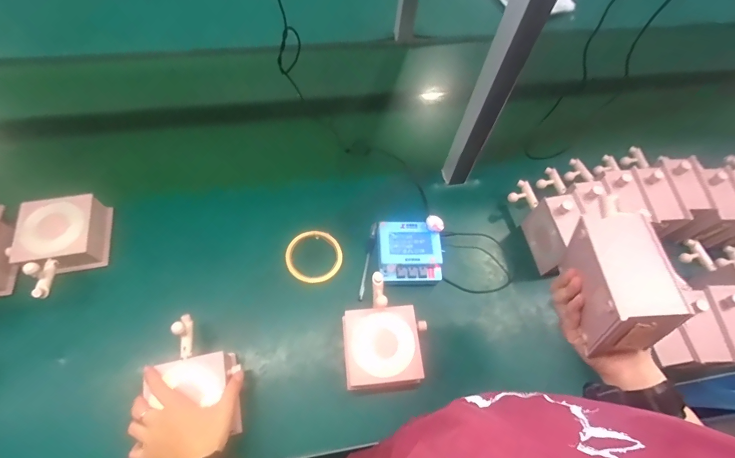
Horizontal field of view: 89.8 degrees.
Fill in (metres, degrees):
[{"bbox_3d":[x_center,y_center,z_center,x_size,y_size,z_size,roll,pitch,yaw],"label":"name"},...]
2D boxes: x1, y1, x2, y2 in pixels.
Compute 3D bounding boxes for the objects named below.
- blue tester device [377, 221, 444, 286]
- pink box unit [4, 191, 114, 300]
[{"bbox_3d":[0.068,0.043,0.620,0.103,0.053,0.101,-1,62,-4],"label":"blue tester device"},{"bbox_3d":[-0.477,0.027,0.561,0.112,0.078,0.166,-4,62,-6],"label":"pink box unit"}]

